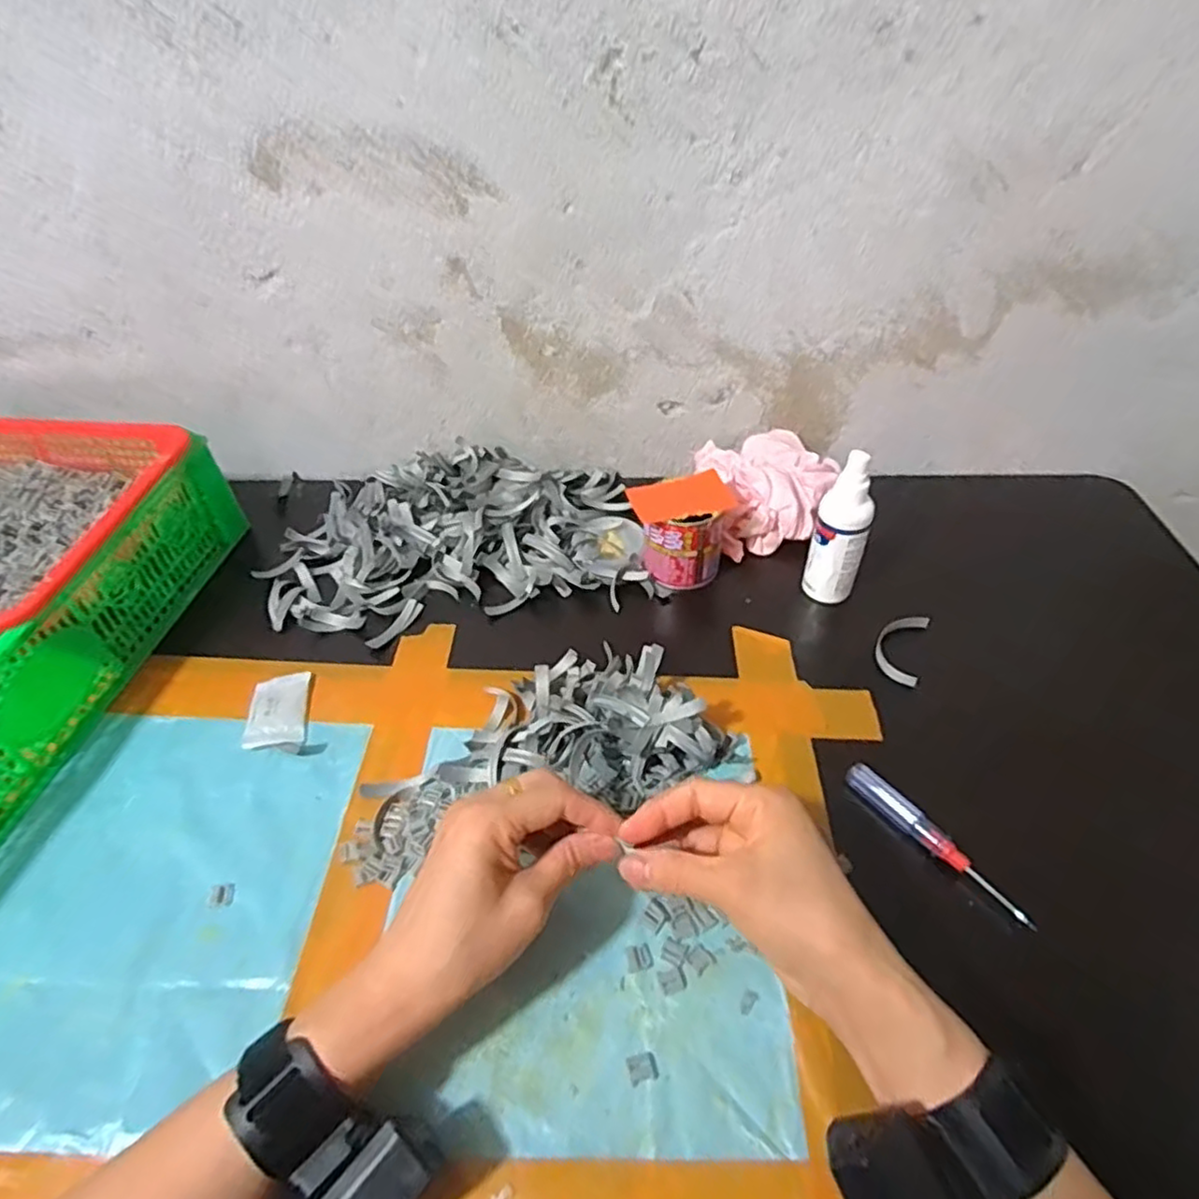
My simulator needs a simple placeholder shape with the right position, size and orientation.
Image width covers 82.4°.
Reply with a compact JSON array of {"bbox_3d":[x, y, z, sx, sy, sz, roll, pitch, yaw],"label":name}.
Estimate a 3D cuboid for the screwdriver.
[{"bbox_3d":[0.199,0.144,0.411,0.014,0.013,0.120,-27,49,-22],"label":"screwdriver"}]

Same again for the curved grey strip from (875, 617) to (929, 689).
[{"bbox_3d":[0.228,0.037,0.521,0.032,0.012,0.065,16,47,19],"label":"curved grey strip"}]

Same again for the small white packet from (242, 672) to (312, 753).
[{"bbox_3d":[-0.232,0.081,0.497,0.039,0.013,0.071,-9,44,-6],"label":"small white packet"}]

